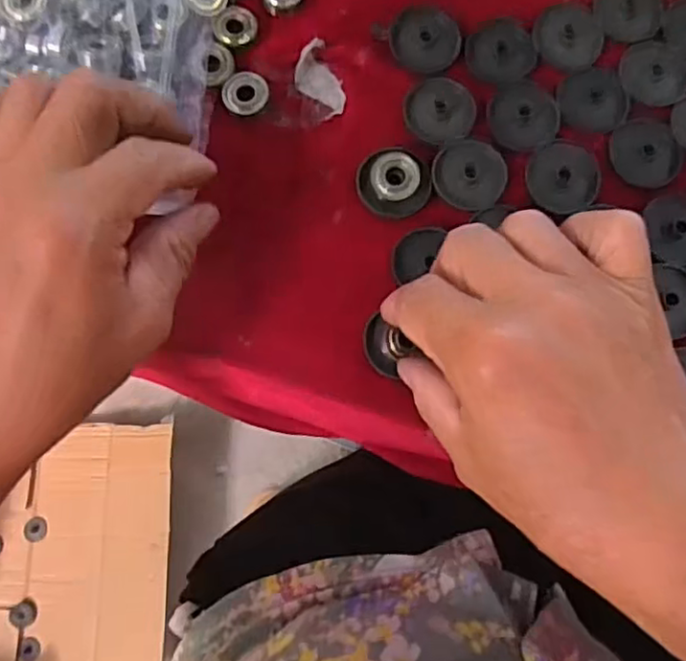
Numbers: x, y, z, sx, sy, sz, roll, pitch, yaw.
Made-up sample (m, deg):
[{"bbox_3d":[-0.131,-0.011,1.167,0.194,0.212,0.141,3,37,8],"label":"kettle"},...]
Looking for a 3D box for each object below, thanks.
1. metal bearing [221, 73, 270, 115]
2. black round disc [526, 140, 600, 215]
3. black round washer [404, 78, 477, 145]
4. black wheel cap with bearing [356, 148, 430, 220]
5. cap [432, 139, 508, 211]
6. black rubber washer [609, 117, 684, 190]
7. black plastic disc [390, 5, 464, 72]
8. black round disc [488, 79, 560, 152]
[{"bbox_3d":[-0.045,-0.111,0.308,0.020,0.006,0.019,-4,77,-2],"label":"metal bearing"},{"bbox_3d":[0.101,-0.071,0.300,0.033,0.005,0.033,0,77,-1],"label":"black round disc"},{"bbox_3d":[0.045,-0.103,0.306,0.031,0.004,0.031,0,77,-1],"label":"black round washer"},{"bbox_3d":[0.022,-0.066,0.296,0.033,0.011,0.029,34,79,6],"label":"black wheel cap with bearing"},{"bbox_3d":[0.058,-0.072,0.299,0.032,0.004,0.033,-2,77,-2],"label":"cap"},{"bbox_3d":[0.140,-0.083,0.303,0.032,0.004,0.033,0,77,-1],"label":"black rubber washer"},{"bbox_3d":[0.039,-0.138,0.313,0.032,0.007,0.031,0,77,-1],"label":"black plastic disc"},{"bbox_3d":[0.084,-0.101,0.305,0.032,0.004,0.035,2,77,-1],"label":"black round disc"}]

